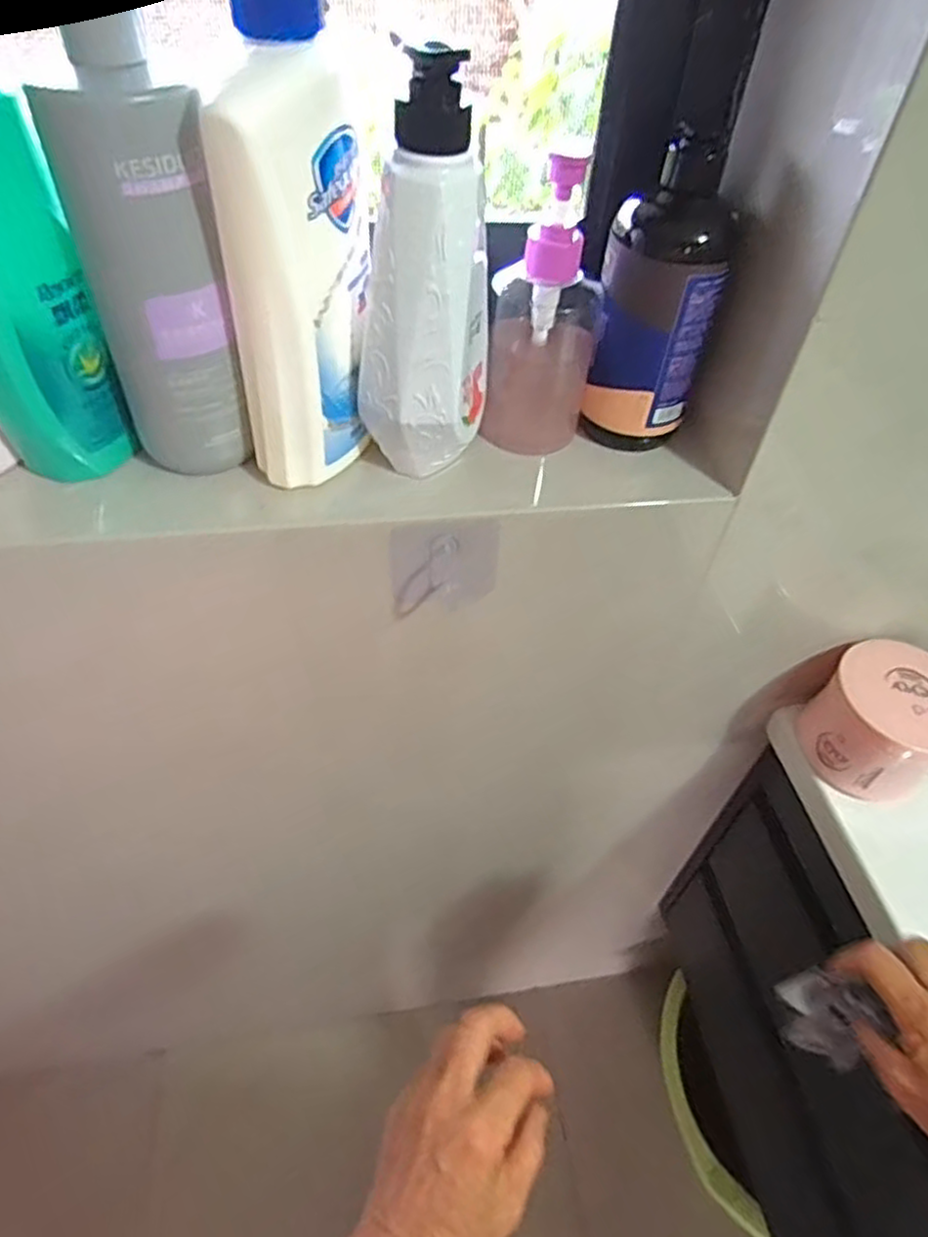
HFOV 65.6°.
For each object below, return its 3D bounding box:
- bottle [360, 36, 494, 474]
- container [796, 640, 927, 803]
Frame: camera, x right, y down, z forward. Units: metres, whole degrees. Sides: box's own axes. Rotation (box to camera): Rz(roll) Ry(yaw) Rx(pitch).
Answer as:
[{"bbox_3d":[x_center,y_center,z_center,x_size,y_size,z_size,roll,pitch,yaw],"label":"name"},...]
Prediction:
[{"bbox_3d":[-0.017,-0.167,0.365,0.066,0.186,0.055,7,47,-1],"label":"bottle"},{"bbox_3d":[0.334,0.079,0.562,0.095,0.093,0.092,3,48,-4],"label":"container"}]

